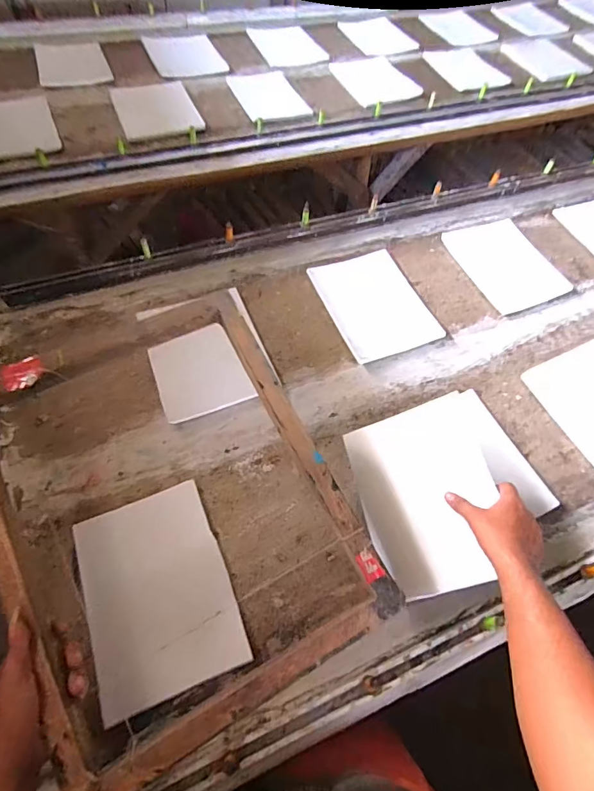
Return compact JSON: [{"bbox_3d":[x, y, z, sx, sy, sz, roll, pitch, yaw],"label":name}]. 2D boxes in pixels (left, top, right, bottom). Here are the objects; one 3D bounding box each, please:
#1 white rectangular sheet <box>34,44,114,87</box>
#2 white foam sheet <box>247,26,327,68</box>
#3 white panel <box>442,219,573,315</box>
[{"bbox_3d":[-0.696,-1.027,1.326,0.201,0.011,0.197,-18,72,-17],"label":"white rectangular sheet"},{"bbox_3d":[-0.038,-1.222,1.491,0.206,0.010,0.266,-21,63,-16],"label":"white foam sheet"},{"bbox_3d":[0.504,-0.324,1.038,0.191,0.011,0.276,-20,61,-5],"label":"white panel"}]

